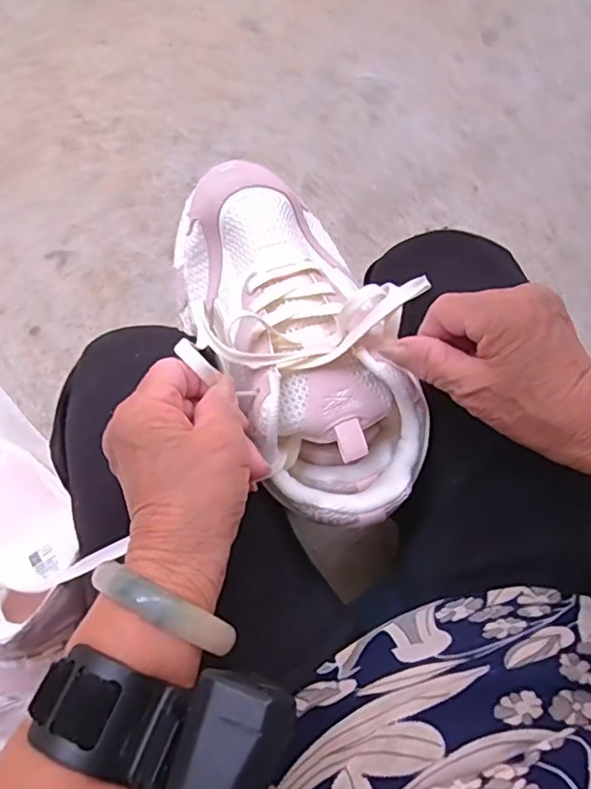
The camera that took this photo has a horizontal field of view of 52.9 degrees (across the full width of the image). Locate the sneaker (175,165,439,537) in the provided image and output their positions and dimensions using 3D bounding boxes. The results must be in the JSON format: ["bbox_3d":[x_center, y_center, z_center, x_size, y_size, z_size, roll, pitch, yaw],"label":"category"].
[{"bbox_3d":[0.000,-0.036,0.358,0.114,0.086,0.224,-26,81,-8],"label":"sneaker"}]

